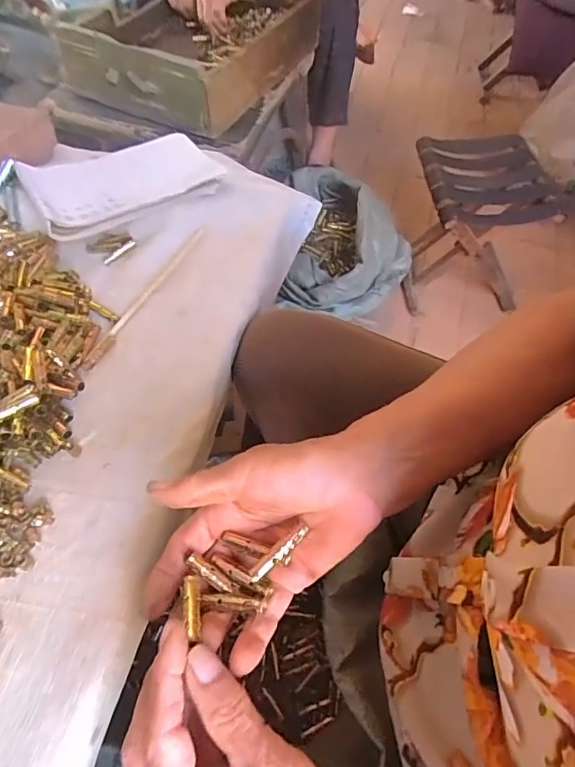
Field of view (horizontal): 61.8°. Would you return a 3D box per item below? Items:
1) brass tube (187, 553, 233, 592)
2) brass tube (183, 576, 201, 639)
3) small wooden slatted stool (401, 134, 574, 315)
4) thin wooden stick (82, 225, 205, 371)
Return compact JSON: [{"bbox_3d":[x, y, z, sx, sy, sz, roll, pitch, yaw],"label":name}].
[{"bbox_3d":[-0.045,0.114,0.284,0.029,0.004,0.007,38,64,5],"label":"brass tube"},{"bbox_3d":[-0.052,0.121,0.263,0.008,0.005,0.039,-11,31,-9],"label":"brass tube"},{"bbox_3d":[0.425,-0.379,1.164,0.254,0.298,0.290,-3,57,-3],"label":"small wooden slatted stool"},{"bbox_3d":[-0.139,-0.091,0.478,0.014,0.010,0.197,23,59,13],"label":"thin wooden stick"}]

